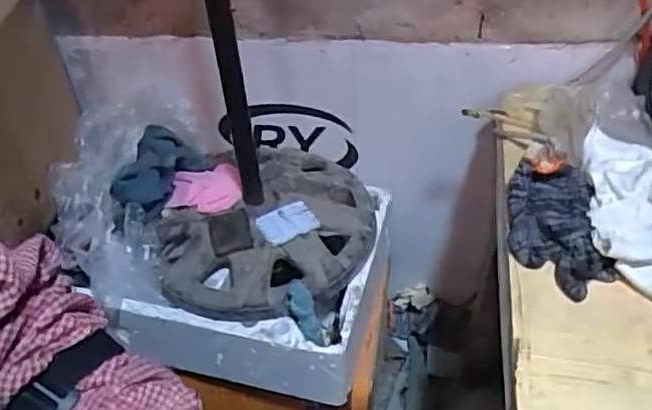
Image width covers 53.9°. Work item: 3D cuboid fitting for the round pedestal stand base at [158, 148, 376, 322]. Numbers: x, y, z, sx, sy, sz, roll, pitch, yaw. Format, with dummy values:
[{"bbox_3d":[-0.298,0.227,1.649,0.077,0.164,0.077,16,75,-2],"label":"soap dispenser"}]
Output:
[{"bbox_3d":[-0.076,0.013,0.816,0.274,0.044,0.300,-1,43,1],"label":"round pedestal stand base"}]

